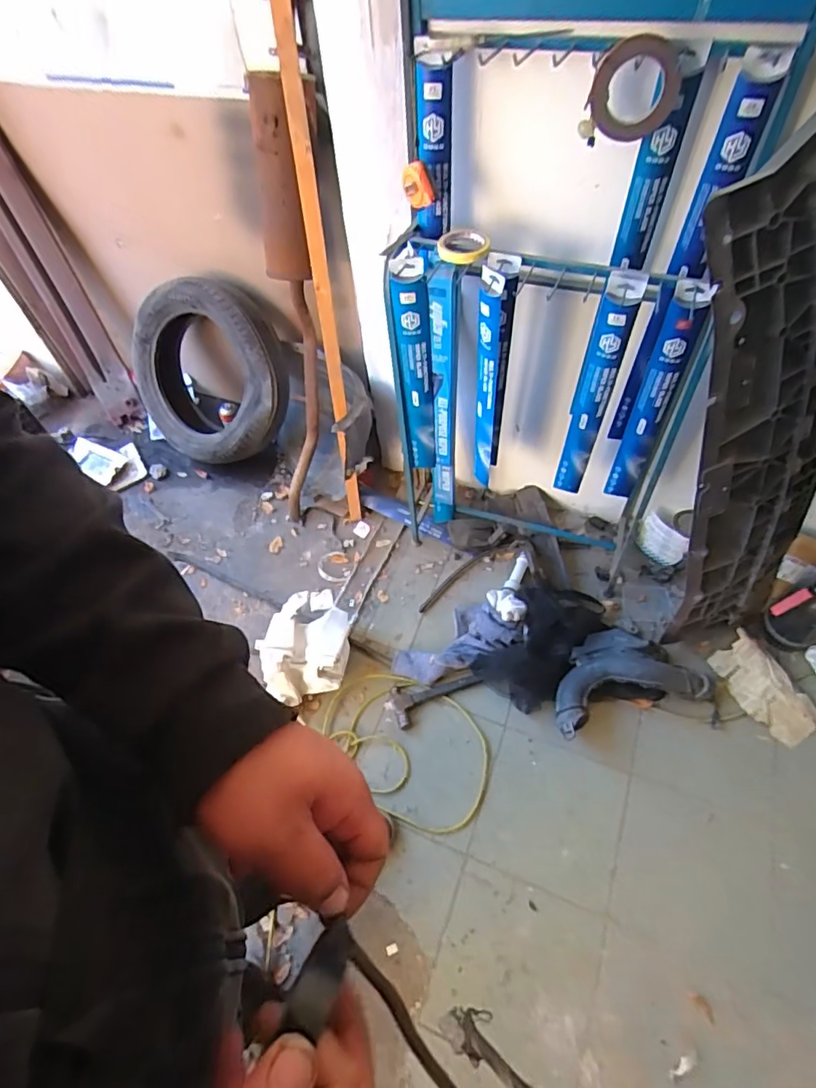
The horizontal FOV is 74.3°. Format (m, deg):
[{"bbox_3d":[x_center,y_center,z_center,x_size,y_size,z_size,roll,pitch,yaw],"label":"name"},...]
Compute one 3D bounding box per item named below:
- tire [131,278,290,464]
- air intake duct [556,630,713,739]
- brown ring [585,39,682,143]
[{"bbox_3d":[-0.652,-0.554,1.766,0.561,0.555,0.181,13,26,19],"label":"tire"},{"bbox_3d":[0.525,0.318,1.337,0.390,0.113,0.211,-15,56,-7],"label":"air intake duct"},{"bbox_3d":[0.348,-0.701,0.841,0.125,0.120,0.045,-1,56,4],"label":"brown ring"}]

